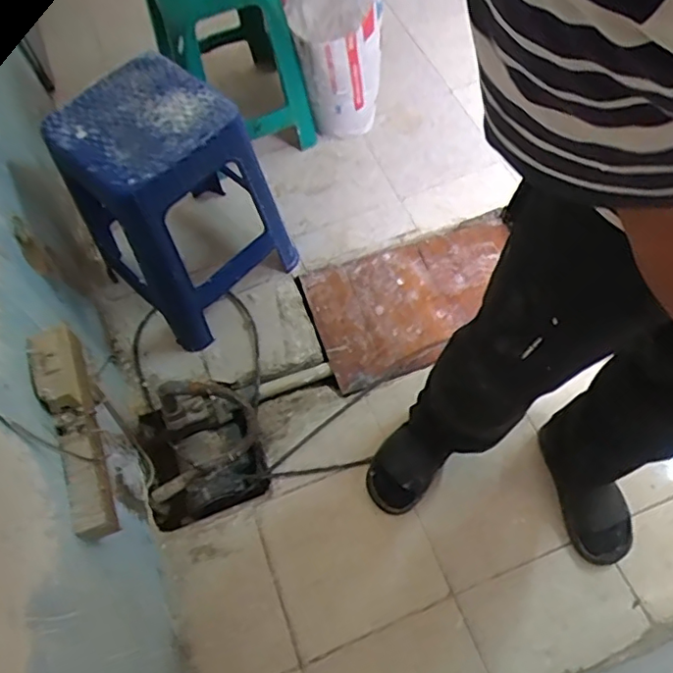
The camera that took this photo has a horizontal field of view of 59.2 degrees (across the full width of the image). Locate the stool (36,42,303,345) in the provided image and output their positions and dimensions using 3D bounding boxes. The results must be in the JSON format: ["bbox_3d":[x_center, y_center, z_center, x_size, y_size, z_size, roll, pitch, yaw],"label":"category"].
[{"bbox_3d":[-0.335,-0.283,1.232,0.325,0.457,0.349,39,71,20],"label":"stool"}]

